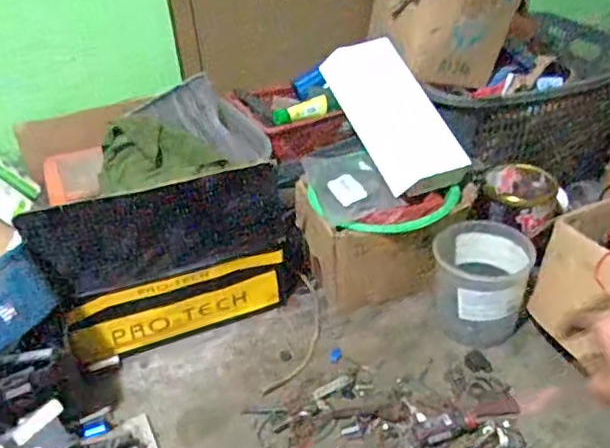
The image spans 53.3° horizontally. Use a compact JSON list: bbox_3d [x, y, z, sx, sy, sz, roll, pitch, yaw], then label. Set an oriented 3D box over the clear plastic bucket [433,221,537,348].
[{"bbox_3d":[0.310,0.110,1.084,0.161,0.148,0.175,-3,34,2],"label":"clear plastic bucket"}]

